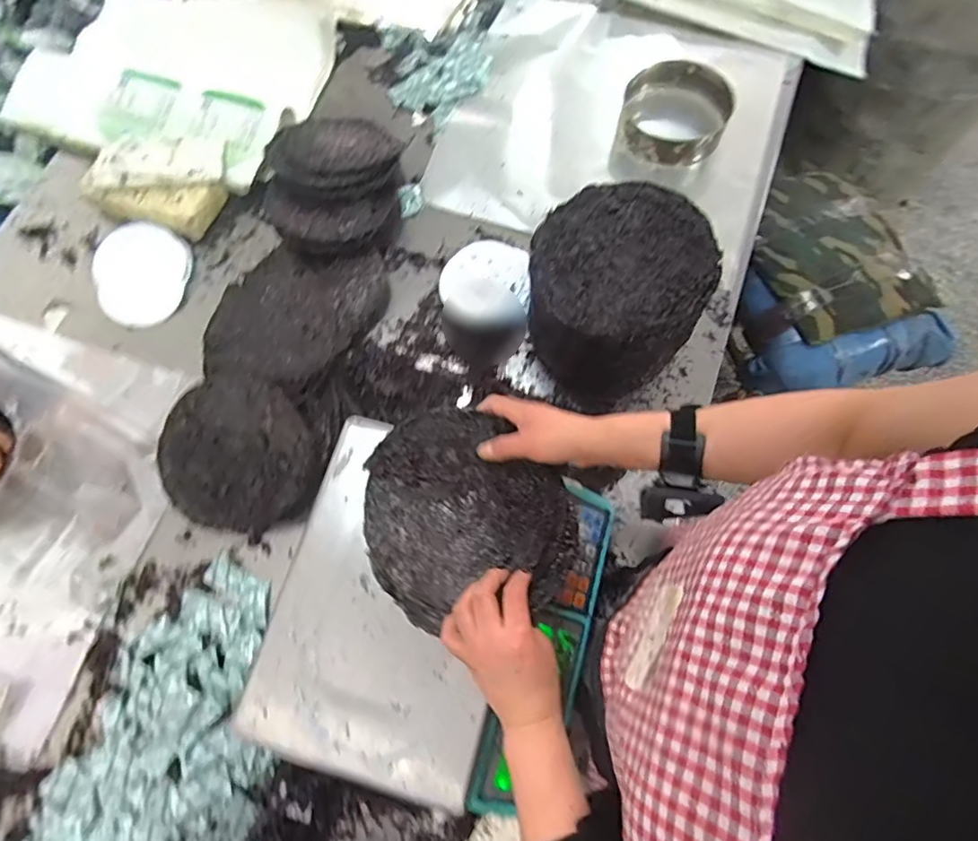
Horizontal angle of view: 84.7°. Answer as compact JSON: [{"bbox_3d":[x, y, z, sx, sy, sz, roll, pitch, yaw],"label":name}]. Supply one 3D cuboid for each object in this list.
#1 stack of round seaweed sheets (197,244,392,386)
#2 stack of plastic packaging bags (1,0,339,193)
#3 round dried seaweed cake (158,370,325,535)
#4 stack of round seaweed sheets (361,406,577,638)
[{"bbox_3d":[-0.280,-0.152,0.777,0.224,0.071,0.242,10,72,5],"label":"stack of round seaweed sheets"},{"bbox_3d":[-0.558,-0.631,0.957,0.510,0.052,0.416,18,73,7],"label":"stack of plastic packaging bags"},{"bbox_3d":[-0.326,0.046,0.708,0.214,0.041,0.198,0,88,5],"label":"round dried seaweed cake"},{"bbox_3d":[-0.025,0.085,0.525,0.193,0.030,0.197,-15,72,-3],"label":"stack of round seaweed sheets"}]

